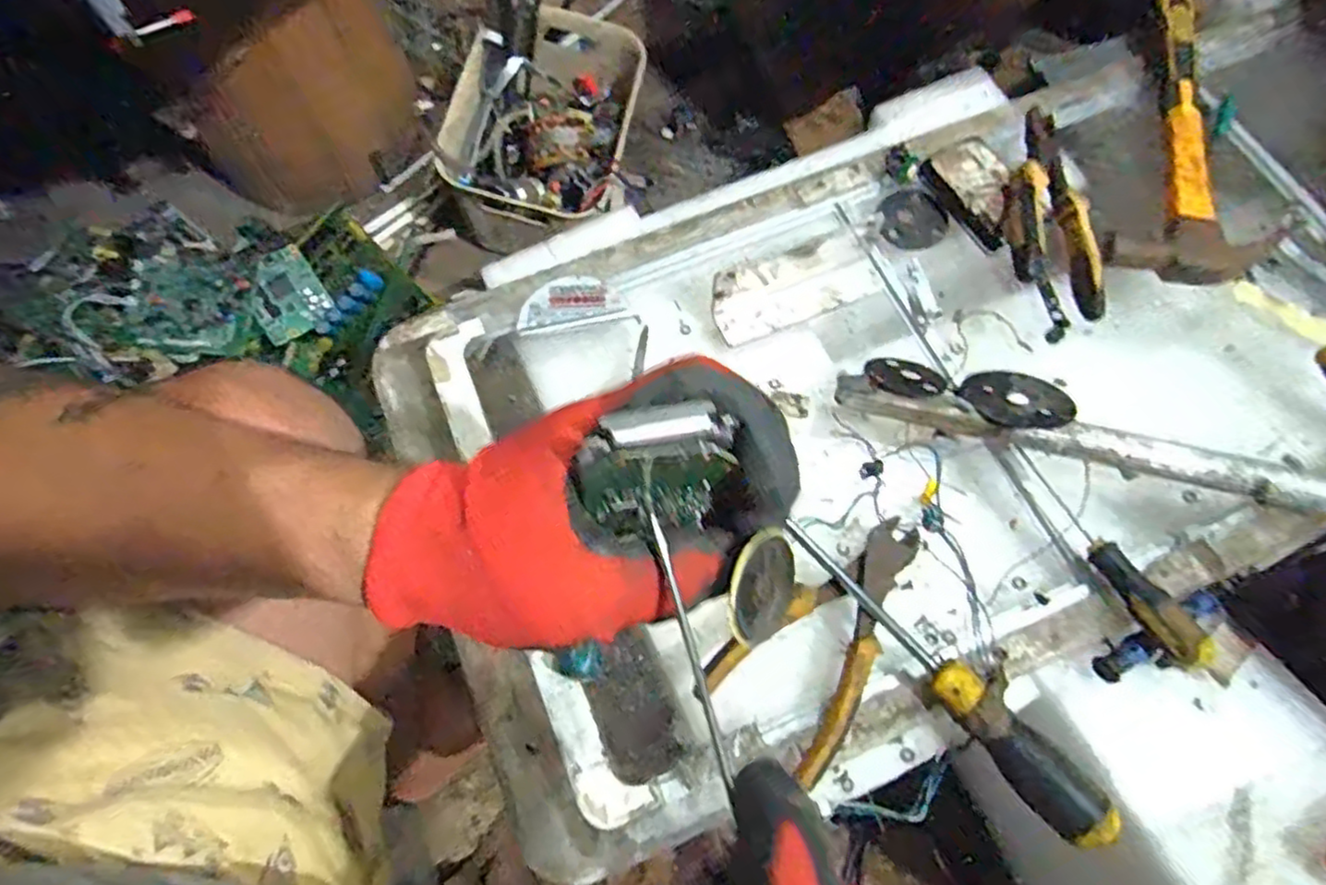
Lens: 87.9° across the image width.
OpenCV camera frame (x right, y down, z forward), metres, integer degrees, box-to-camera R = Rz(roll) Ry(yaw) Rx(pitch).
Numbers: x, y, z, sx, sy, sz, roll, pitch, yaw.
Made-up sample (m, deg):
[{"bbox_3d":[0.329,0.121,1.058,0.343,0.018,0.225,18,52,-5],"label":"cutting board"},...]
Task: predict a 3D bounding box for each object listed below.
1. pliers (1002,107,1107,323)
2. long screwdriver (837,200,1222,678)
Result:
[{"bbox_3d":[0.293,-0.170,0.513,0.073,0.040,0.146,6,69,5],"label":"pliers"},{"bbox_3d":[0.231,-0.023,0.481,0.026,0.027,0.386,-27,69,-8],"label":"long screwdriver"}]

